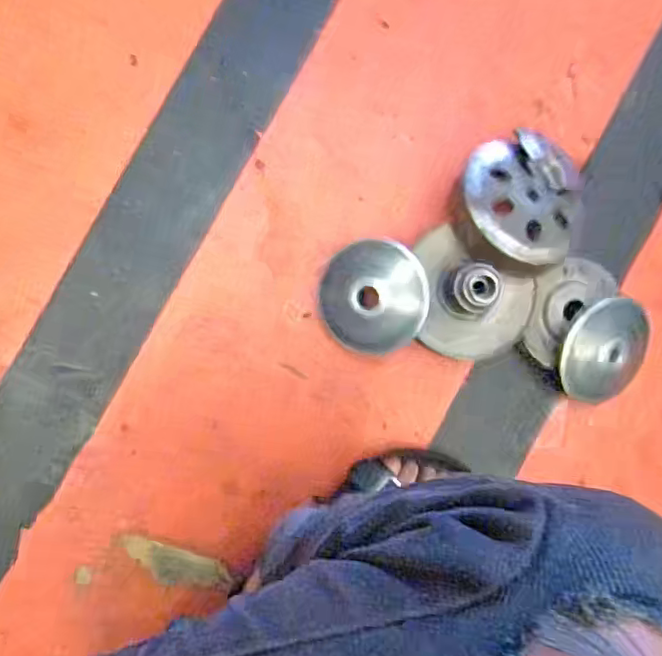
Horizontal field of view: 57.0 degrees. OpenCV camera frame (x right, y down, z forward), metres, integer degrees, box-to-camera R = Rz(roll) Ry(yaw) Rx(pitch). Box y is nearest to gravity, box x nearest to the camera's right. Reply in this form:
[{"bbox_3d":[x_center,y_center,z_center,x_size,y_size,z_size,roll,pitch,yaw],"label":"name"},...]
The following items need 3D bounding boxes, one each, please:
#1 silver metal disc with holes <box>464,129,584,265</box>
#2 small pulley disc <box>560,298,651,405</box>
[{"bbox_3d":[0.187,-0.123,0.577,0.124,0.032,0.116,0,90,-4],"label":"silver metal disc with holes"},{"bbox_3d":[0.276,0.027,0.611,0.103,0.014,0.101,-5,114,-12],"label":"small pulley disc"}]

